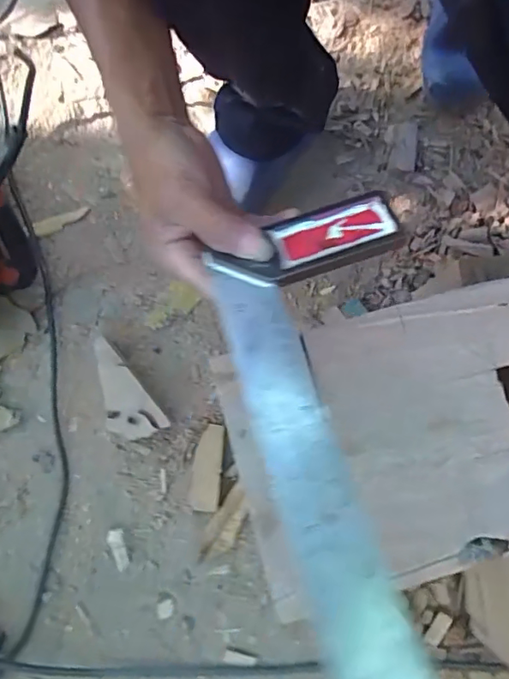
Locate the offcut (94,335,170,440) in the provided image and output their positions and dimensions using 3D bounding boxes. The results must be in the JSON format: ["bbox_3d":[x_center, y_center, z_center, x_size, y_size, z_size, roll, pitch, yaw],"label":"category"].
[{"bbox_3d":[-0.151,0.062,0.567,0.055,0.047,0.117,-37,82,-6],"label":"offcut"}]

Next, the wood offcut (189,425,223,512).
[{"bbox_3d":[-0.053,0.143,0.565,0.031,0.019,0.093,4,80,1],"label":"wood offcut"}]

